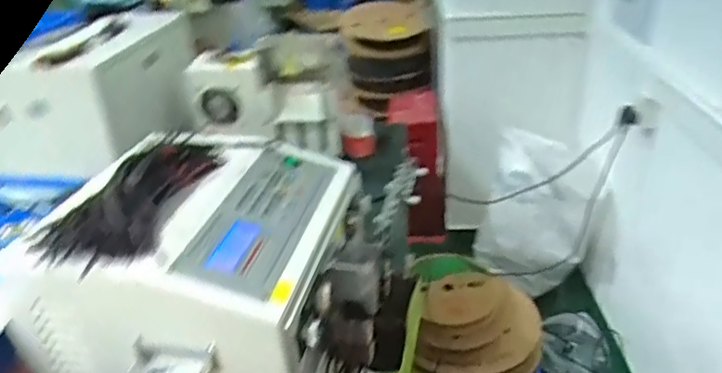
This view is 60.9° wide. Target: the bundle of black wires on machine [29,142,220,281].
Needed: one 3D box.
[{"bbox_3d":[-0.317,0.001,0.862,0.166,0.065,0.306,1,28,7],"label":"bundle of black wires on machine"}]

